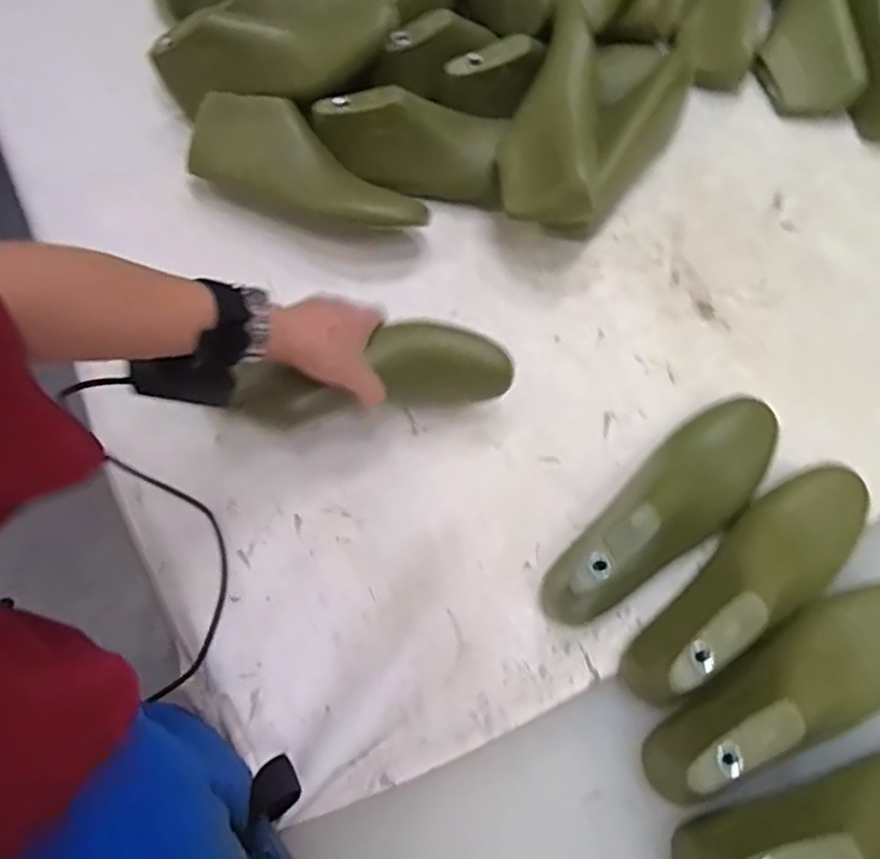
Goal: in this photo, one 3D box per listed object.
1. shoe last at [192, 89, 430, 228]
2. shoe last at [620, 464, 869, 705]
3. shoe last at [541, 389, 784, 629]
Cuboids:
[{"bbox_3d":[-0.130,-0.248,0.668,0.256,0.075,0.080,19,69,8],"label":"shoe last"},{"bbox_3d":[0.241,0.111,0.515,0.254,0.088,0.085,-35,72,-12],"label":"shoe last"},{"bbox_3d":[0.183,0.062,0.539,0.249,0.082,0.074,-42,73,-15],"label":"shoe last"}]

